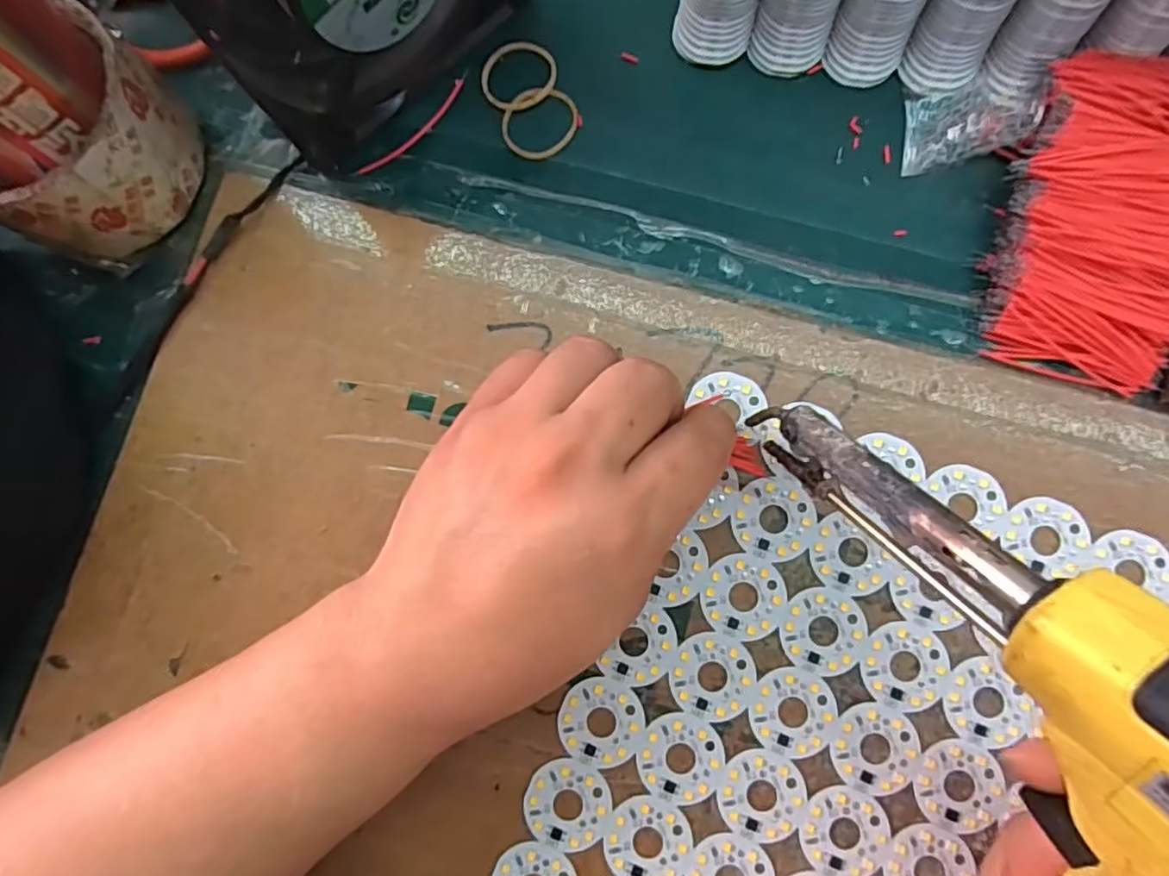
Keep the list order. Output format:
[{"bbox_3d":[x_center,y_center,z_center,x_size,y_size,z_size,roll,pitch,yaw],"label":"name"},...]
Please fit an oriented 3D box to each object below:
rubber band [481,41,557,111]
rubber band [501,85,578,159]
[{"bbox_3d":[-0.028,-0.152,0.264,0.031,0.004,0.031,0,83,2],"label":"rubber band"},{"bbox_3d":[-0.018,-0.131,0.261,0.031,0.004,0.030,-1,83,2],"label":"rubber band"}]

